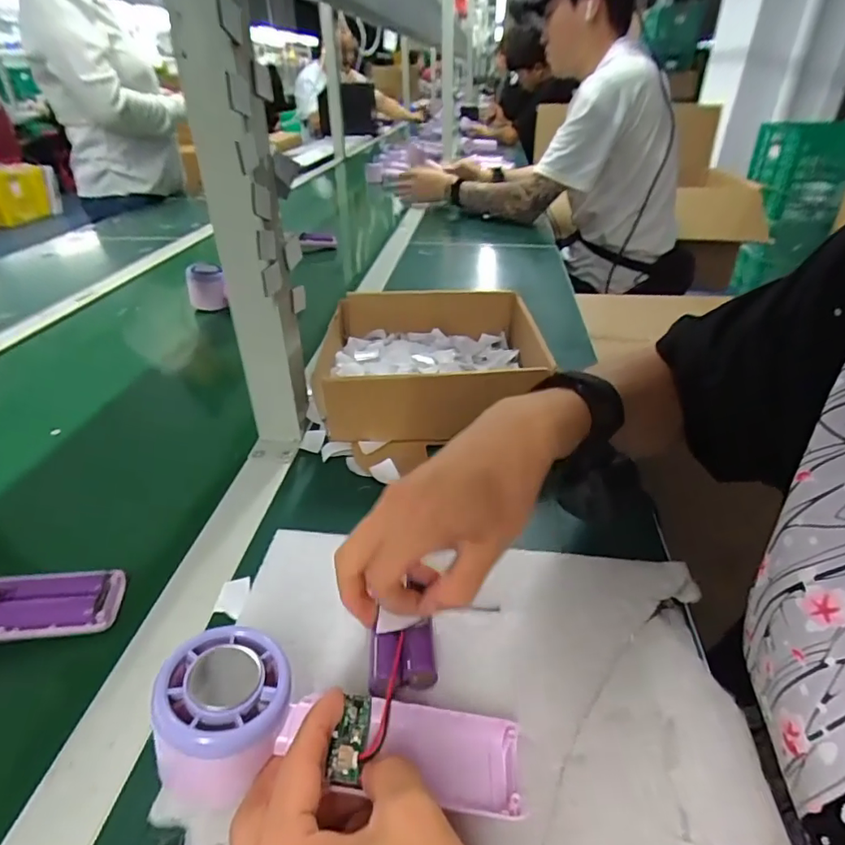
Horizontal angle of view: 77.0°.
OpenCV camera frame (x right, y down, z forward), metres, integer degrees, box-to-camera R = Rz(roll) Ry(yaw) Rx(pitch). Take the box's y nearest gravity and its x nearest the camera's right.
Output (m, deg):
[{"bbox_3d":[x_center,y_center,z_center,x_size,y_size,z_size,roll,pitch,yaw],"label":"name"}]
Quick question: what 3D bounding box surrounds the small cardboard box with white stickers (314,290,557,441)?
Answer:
[{"bbox_3d":[0.009,-0.065,0.551,0.214,0.073,0.210,-3,34,-2],"label":"small cardboard box with white stickers"}]

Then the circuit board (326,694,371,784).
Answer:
[{"bbox_3d":[-0.033,0.142,0.242,0.014,0.009,0.037,3,31,6],"label":"circuit board"}]

